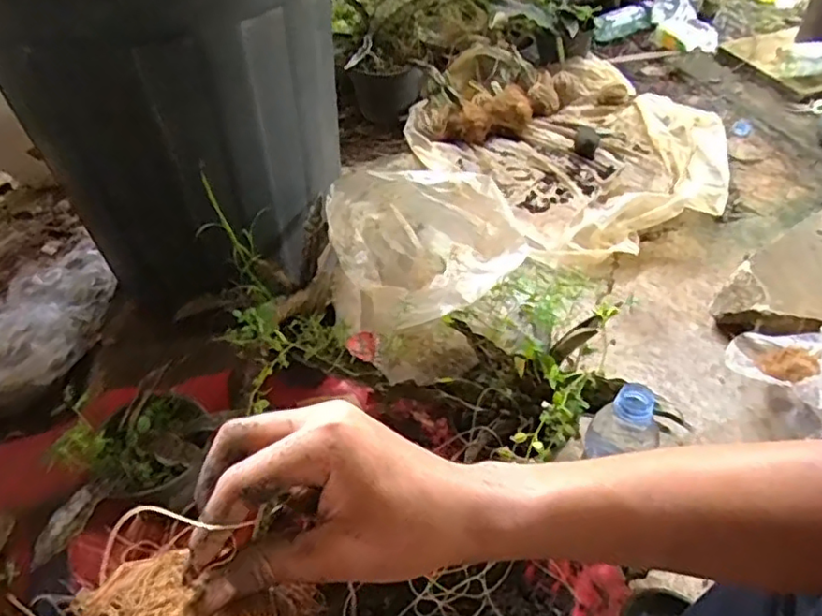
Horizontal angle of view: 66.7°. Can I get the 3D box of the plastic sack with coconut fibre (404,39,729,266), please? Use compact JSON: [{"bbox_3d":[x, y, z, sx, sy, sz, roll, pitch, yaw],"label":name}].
[{"bbox_3d":[0.343,-0.368,1.277,0.566,0.105,0.631,-22,48,-20],"label":"plastic sack with coconut fibre"}]

